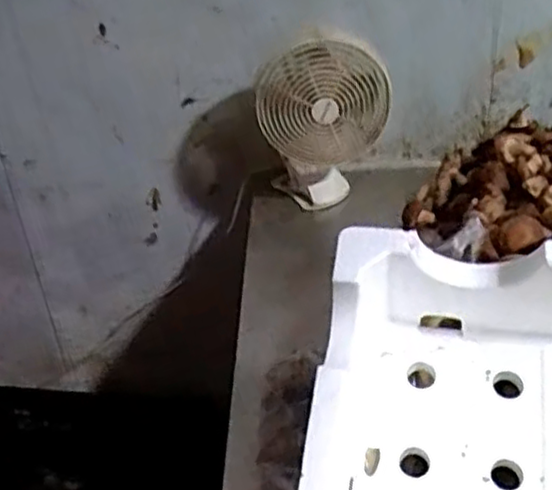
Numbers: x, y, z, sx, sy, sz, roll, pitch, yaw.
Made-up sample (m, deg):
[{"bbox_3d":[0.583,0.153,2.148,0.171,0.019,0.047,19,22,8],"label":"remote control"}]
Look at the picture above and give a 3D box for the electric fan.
[{"bbox_3d":[0.077,-0.183,1.193,0.210,0.310,0.126,-3,34,3],"label":"electric fan"}]

